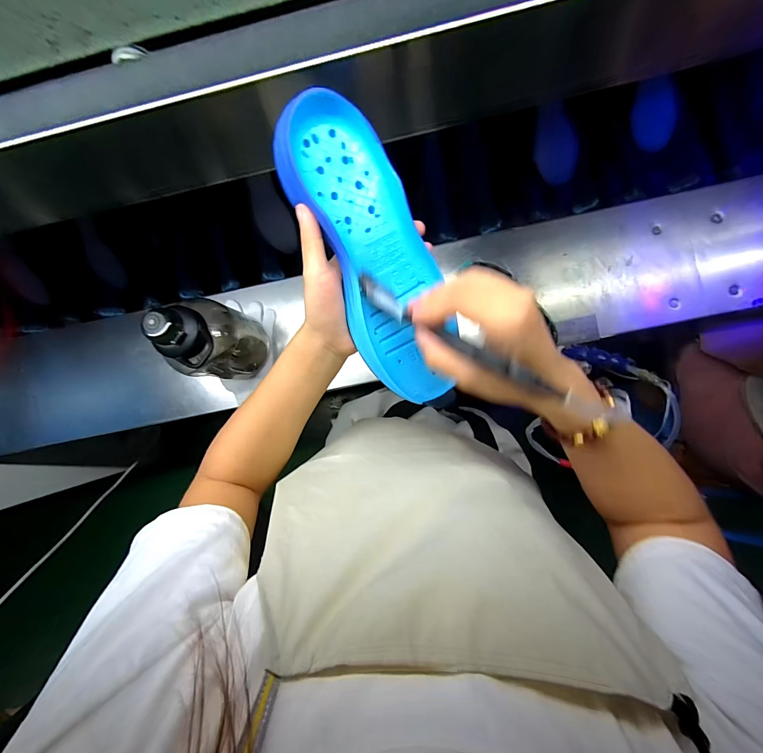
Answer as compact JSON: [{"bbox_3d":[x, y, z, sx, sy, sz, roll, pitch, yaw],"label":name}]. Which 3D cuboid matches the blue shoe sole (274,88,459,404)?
[{"bbox_3d":[-0.003,-0.094,0.280,0.090,0.036,0.238,-31,104,-16],"label":"blue shoe sole"}]

